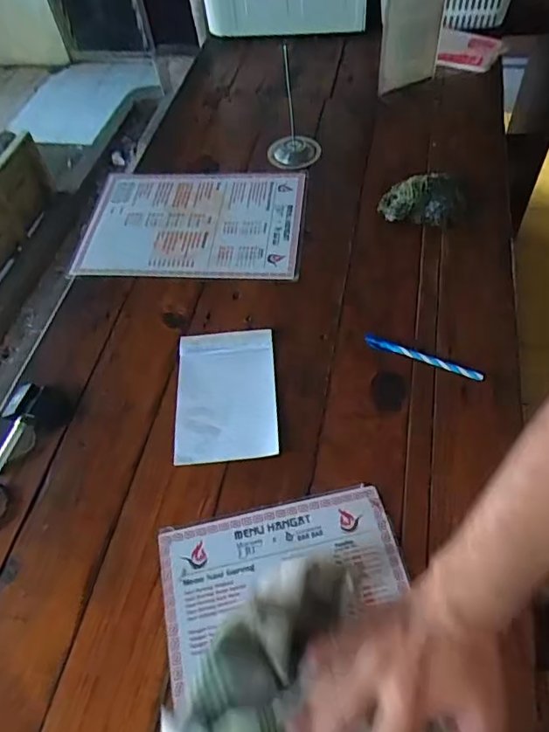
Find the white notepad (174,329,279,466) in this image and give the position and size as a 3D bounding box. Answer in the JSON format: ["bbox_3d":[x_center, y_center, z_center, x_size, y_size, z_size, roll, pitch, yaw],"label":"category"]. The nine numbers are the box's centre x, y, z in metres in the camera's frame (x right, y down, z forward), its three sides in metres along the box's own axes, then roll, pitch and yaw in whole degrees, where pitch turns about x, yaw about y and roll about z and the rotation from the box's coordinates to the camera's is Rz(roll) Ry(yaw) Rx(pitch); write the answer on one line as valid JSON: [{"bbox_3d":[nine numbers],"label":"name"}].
[{"bbox_3d":[-0.052,0.029,0.576,0.105,0.010,0.154,-5,55,1],"label":"white notepad"}]

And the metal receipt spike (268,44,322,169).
[{"bbox_3d":[0.027,-0.369,0.765,0.076,0.138,0.076,1,55,5],"label":"metal receipt spike"}]

